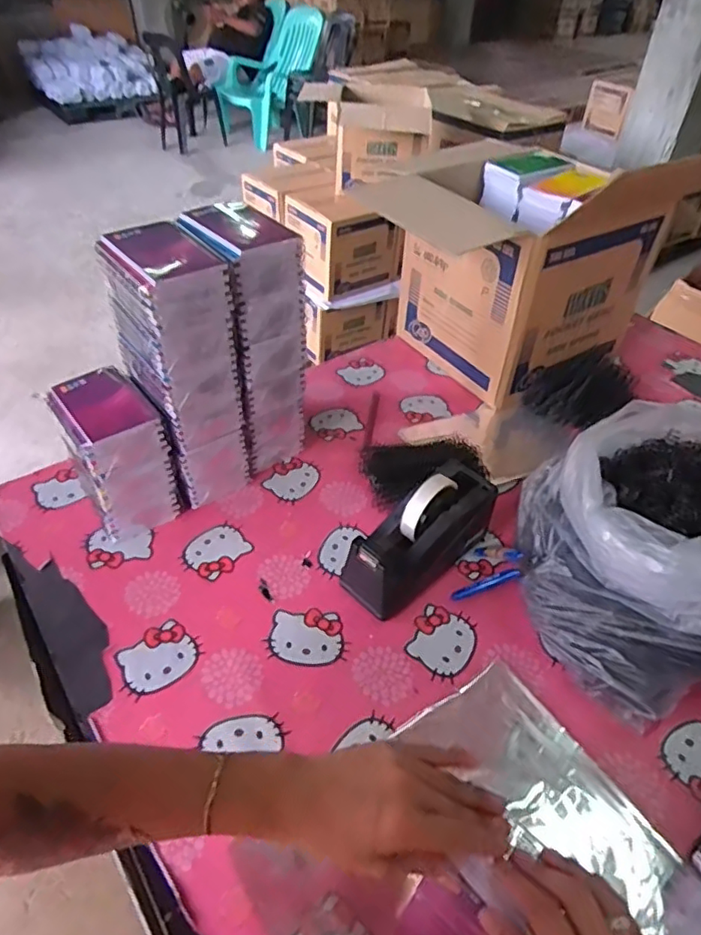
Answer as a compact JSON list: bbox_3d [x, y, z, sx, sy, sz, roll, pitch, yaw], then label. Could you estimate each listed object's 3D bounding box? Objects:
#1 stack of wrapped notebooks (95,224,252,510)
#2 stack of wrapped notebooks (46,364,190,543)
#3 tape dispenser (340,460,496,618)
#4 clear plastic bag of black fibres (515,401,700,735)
[{"bbox_3d":[-0.207,-0.104,0.743,0.104,0.336,0.143,-27,50,-28],"label":"stack of wrapped notebooks"},{"bbox_3d":[-0.290,-0.019,0.748,0.099,0.197,0.119,-26,50,-27],"label":"stack of wrapped notebooks"},{"bbox_3d":[0.087,0.078,0.724,0.204,0.122,0.082,-31,53,-31],"label":"tape dispenser"},{"bbox_3d":[0.391,0.073,0.688,0.395,0.201,0.292,-12,45,-15],"label":"clear plastic bag of black fibres"}]

